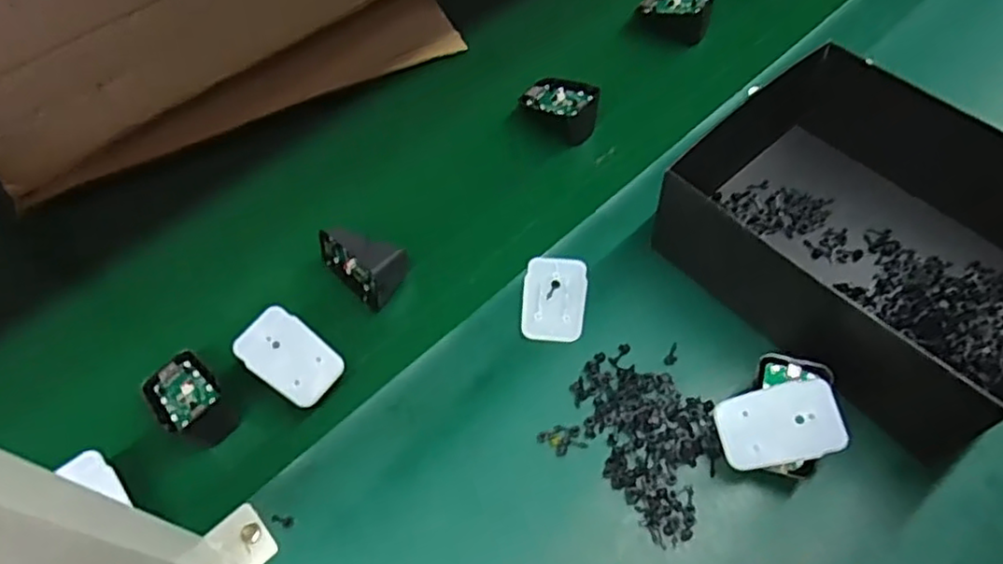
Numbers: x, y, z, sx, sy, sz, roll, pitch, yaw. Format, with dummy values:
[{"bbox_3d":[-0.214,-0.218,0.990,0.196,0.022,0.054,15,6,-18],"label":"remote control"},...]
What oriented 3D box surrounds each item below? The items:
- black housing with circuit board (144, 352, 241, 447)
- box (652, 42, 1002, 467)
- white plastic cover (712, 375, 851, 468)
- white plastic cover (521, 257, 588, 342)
[{"bbox_3d":[-0.215,0.081,0.460,0.040,0.030,0.066,-39,64,-19],"label":"black housing with circuit board"},{"bbox_3d":[0.250,-0.034,0.453,0.184,0.082,0.245,-38,64,-19],"label":"box"},{"bbox_3d":[0.166,0.085,0.397,0.070,0.004,0.044,-17,75,10],"label":"white plastic cover"},{"bbox_3d":[0.039,0.011,0.485,0.044,0.004,0.066,5,59,6],"label":"white plastic cover"}]

